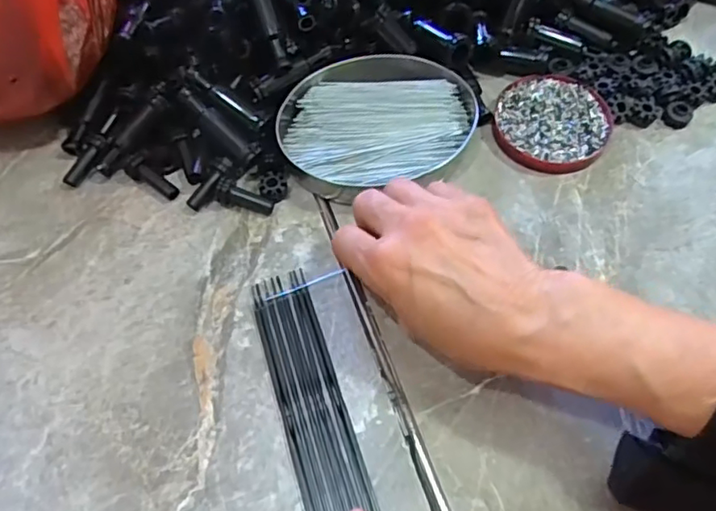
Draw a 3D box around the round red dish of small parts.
[{"bbox_3d":[0.139,-0.096,0.416,0.081,0.011,0.080,-34,67,-17],"label":"round red dish of small parts"}]

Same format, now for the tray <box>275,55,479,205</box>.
[{"bbox_3d":[0.014,-0.094,0.405,0.135,0.025,0.106,-15,63,-8],"label":"tray"}]

